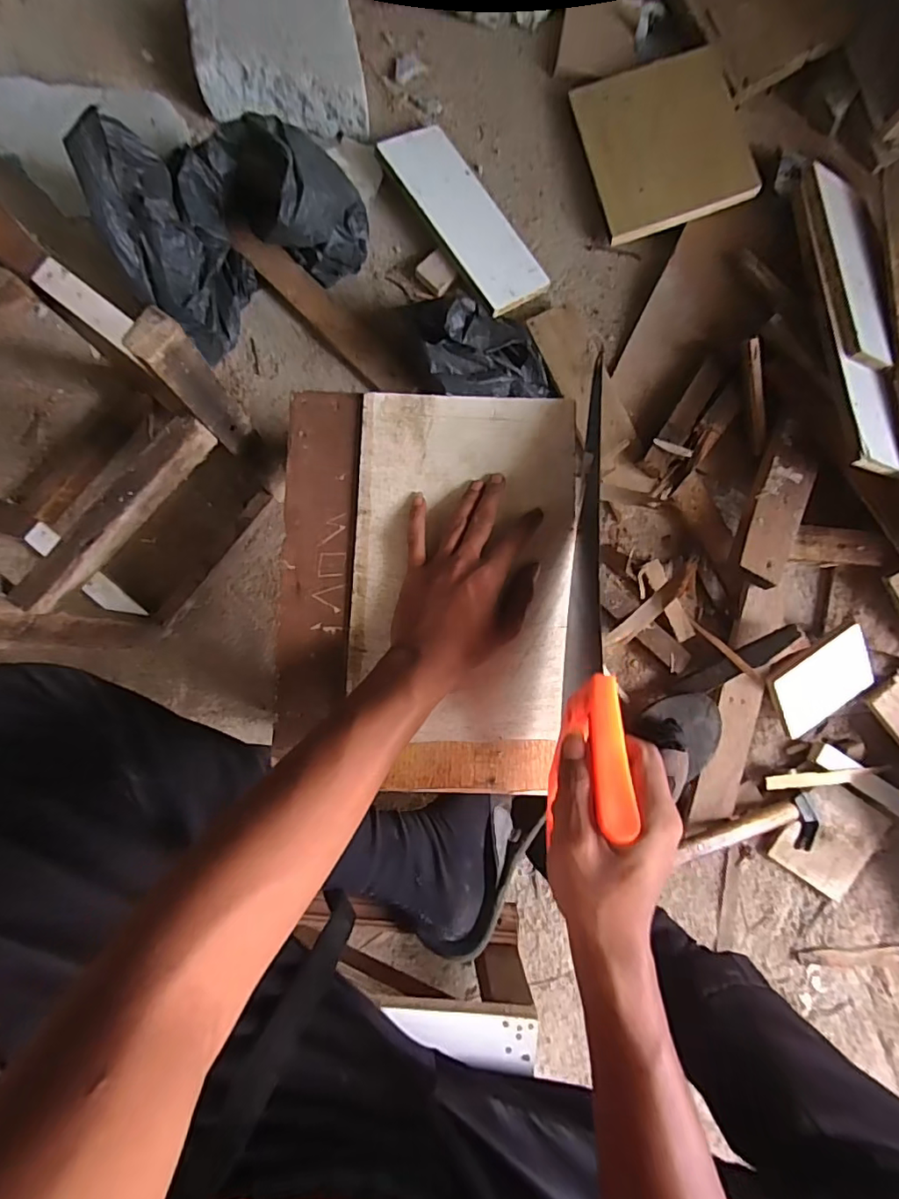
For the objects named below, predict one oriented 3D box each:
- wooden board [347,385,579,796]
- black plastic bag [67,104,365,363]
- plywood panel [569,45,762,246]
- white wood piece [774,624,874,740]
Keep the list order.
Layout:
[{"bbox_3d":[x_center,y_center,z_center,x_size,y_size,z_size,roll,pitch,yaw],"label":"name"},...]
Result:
[{"bbox_3d":[0.013,-0.011,0.454,0.183,0.018,0.335,3,84,-5],"label":"wooden board"},{"bbox_3d":[-0.243,-0.435,0.620,0.277,0.159,0.158,-37,89,-8],"label":"black plastic bag"},{"bbox_3d":[0.294,-0.629,0.743,0.199,0.018,0.242,-14,81,7],"label":"plywood panel"},{"bbox_3d":[0.504,0.112,0.725,0.072,0.018,0.150,52,122,21],"label":"white wood piece"}]

